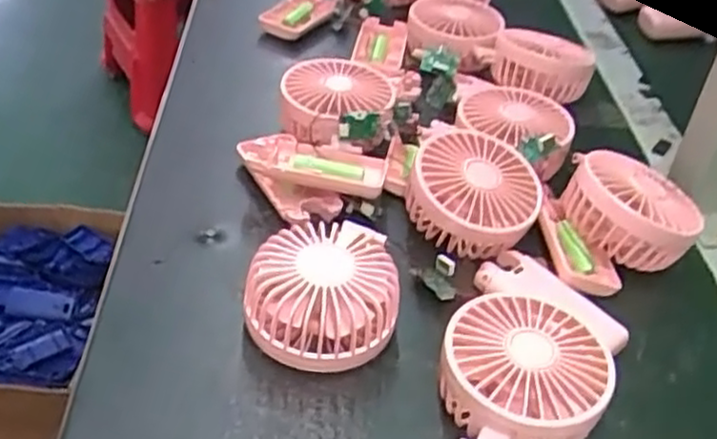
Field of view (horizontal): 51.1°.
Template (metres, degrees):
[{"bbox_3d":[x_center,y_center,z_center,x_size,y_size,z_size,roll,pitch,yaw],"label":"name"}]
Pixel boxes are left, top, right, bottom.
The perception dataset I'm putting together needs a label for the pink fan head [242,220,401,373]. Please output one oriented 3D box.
[{"bbox_3d":[-0.021,0.040,0.431,0.085,0.047,0.088,3,40,-4],"label":"pink fan head"}]

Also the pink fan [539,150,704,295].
[{"bbox_3d":[0.171,-0.005,0.514,0.109,0.052,0.098,-10,43,-19],"label":"pink fan"}]

